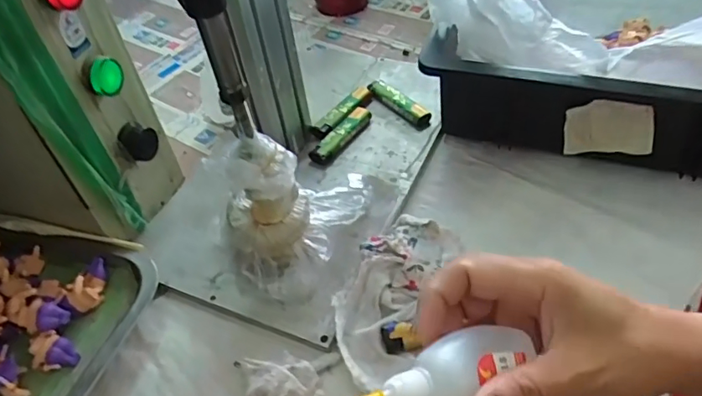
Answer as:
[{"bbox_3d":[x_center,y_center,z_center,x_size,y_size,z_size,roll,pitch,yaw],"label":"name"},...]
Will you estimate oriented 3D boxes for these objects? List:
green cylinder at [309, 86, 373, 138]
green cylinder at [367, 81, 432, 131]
[{"bbox_3d":[-0.008,-0.088,0.540,0.019,0.015,0.082,31,56,30],"label":"green cylinder"},{"bbox_3d":[0.047,-0.099,0.540,0.021,0.013,0.090,-29,50,-21],"label":"green cylinder"}]

